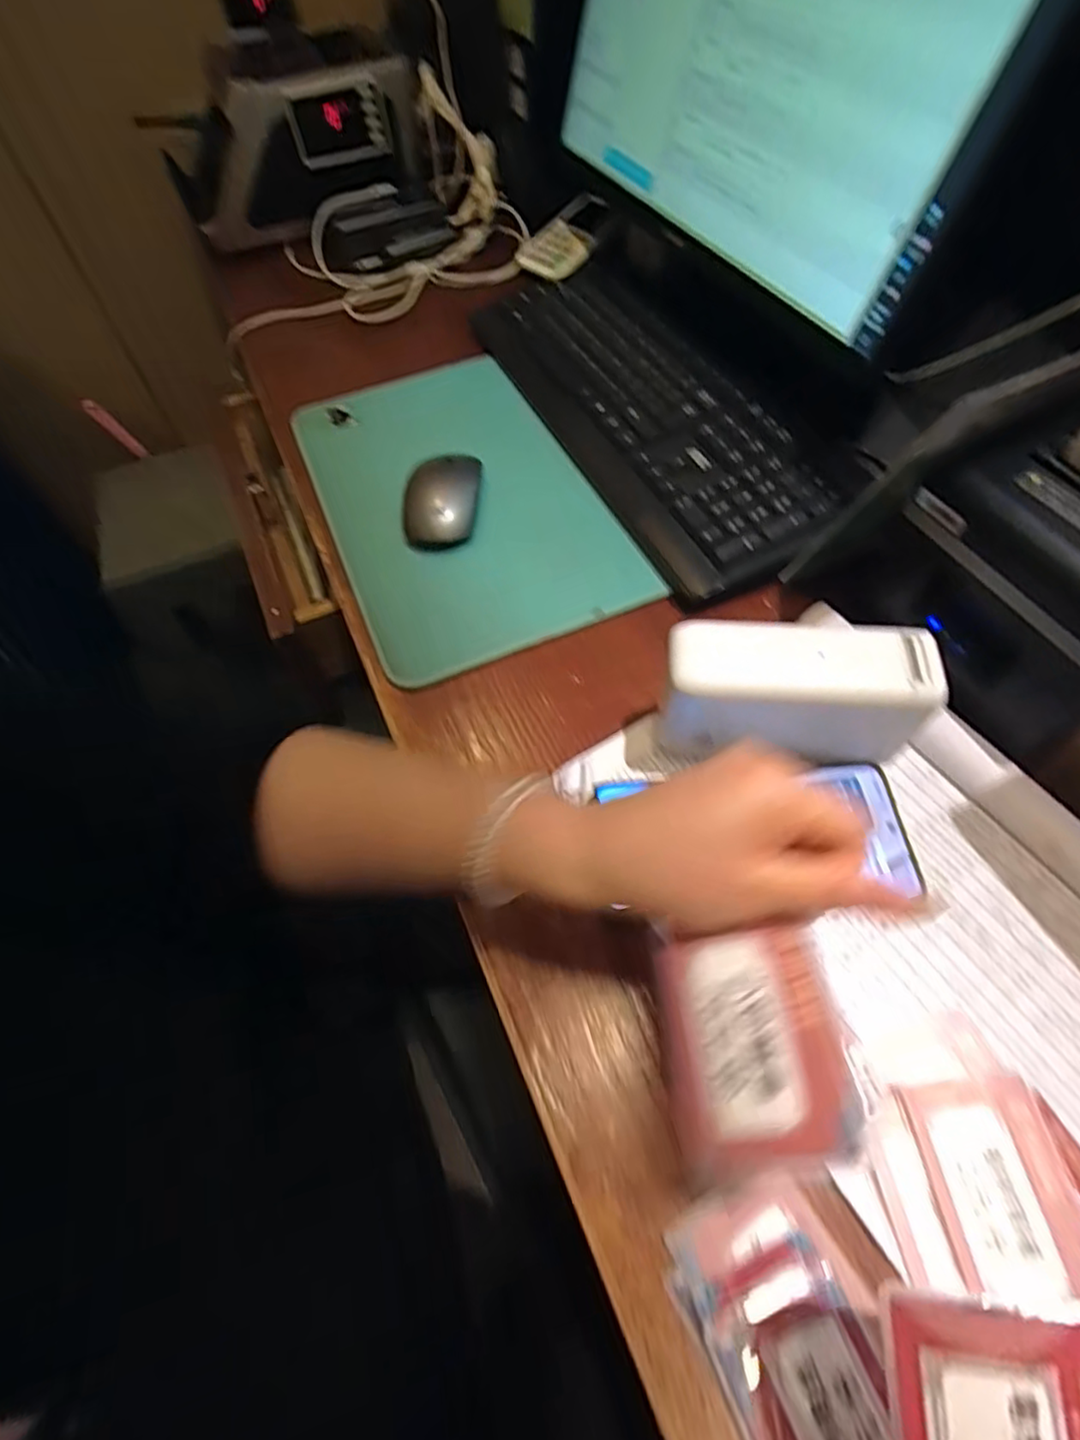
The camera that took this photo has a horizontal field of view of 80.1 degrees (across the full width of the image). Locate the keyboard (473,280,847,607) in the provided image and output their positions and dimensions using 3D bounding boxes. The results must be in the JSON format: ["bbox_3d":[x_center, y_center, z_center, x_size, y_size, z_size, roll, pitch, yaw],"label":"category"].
[{"bbox_3d":[0.069,-0.275,0.550,0.133,0.037,0.454,-23,59,-10],"label":"keyboard"}]

